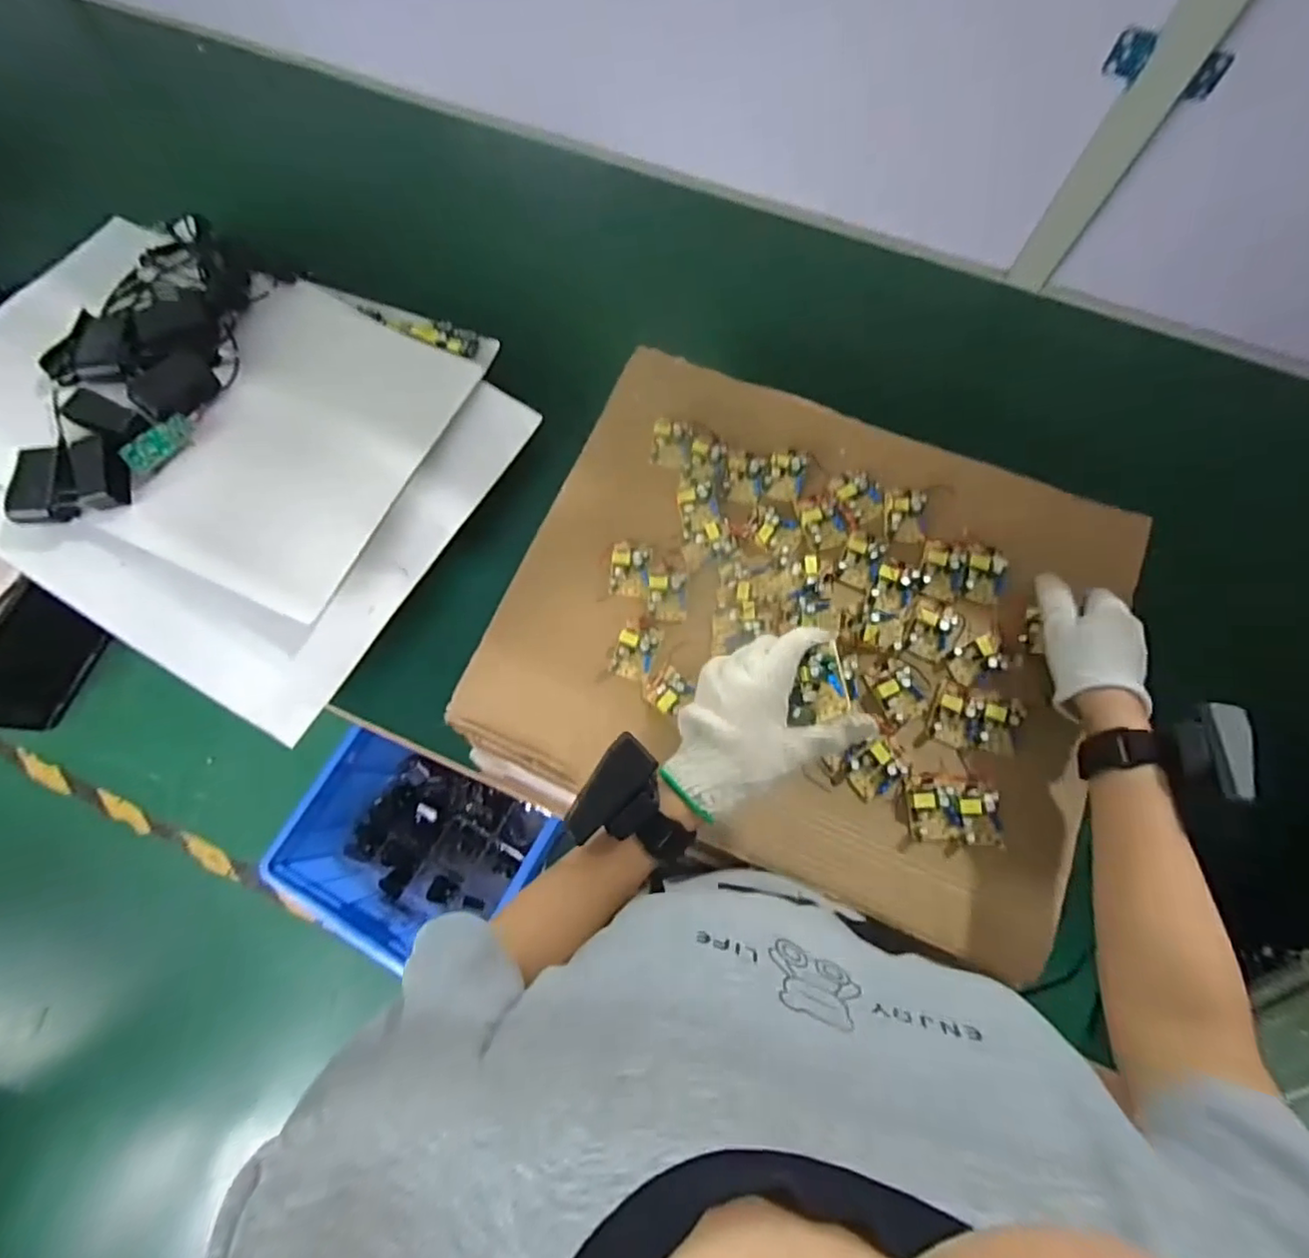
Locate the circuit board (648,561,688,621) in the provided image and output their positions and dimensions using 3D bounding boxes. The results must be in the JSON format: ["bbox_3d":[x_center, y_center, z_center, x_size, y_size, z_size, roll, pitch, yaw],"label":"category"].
[{"bbox_3d":[0.012,-0.035,0.537,0.033,0.015,0.052,2,76,1],"label":"circuit board"}]

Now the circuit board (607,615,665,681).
[{"bbox_3d":[-0.015,0.015,0.526,0.033,0.012,0.055,19,76,6],"label":"circuit board"}]

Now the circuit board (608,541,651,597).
[{"bbox_3d":[-0.022,-0.055,0.547,0.034,0.020,0.050,3,74,2],"label":"circuit board"}]

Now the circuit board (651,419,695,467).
[{"bbox_3d":[0.017,-0.178,0.575,0.038,0.014,0.045,7,75,3],"label":"circuit board"}]

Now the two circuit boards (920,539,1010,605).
[{"bbox_3d":[0.273,-0.051,0.538,0.068,0.023,0.055,9,75,3],"label":"two circuit boards"}]

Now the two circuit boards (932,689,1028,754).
[{"bbox_3d":[0.267,0.076,0.498,0.066,0.014,0.043,11,75,4],"label":"two circuit boards"}]

